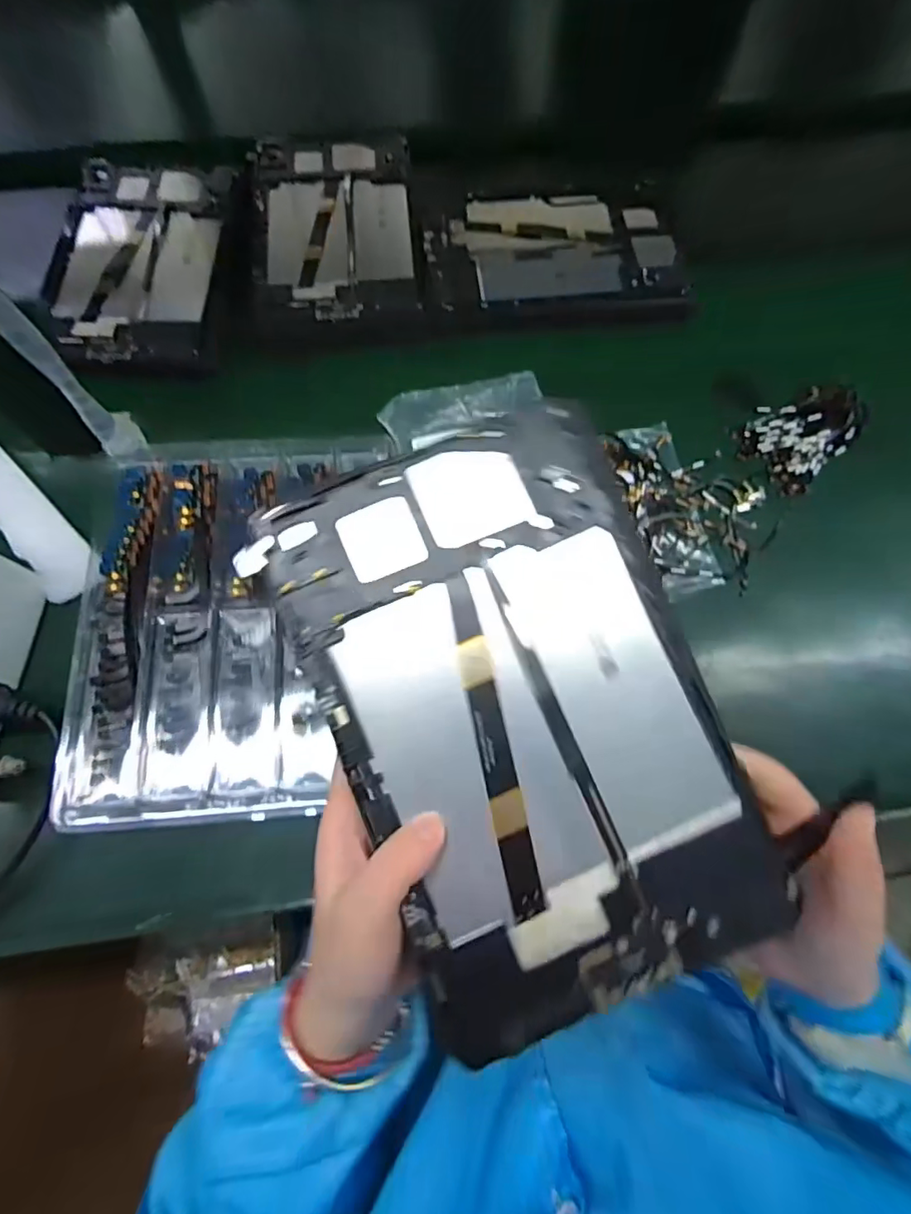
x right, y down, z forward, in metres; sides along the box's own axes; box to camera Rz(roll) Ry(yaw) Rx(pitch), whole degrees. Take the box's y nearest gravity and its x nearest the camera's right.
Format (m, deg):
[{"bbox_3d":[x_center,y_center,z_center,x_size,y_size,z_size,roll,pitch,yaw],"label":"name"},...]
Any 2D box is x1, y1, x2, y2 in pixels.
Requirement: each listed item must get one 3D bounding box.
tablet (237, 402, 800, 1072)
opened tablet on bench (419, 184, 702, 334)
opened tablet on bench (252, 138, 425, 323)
[{"bbox_3d":[0.027,0.039,0.224,0.152,0.008,0.242,-22,82,-3],"label":"tablet"},{"bbox_3d":[0.091,-0.329,0.492,0.236,0.014,0.170,-2,74,-2],"label":"opened tablet on bench"},{"bbox_3d":[-0.114,-0.361,0.498,0.149,0.011,0.230,-5,75,-3],"label":"opened tablet on bench"}]

